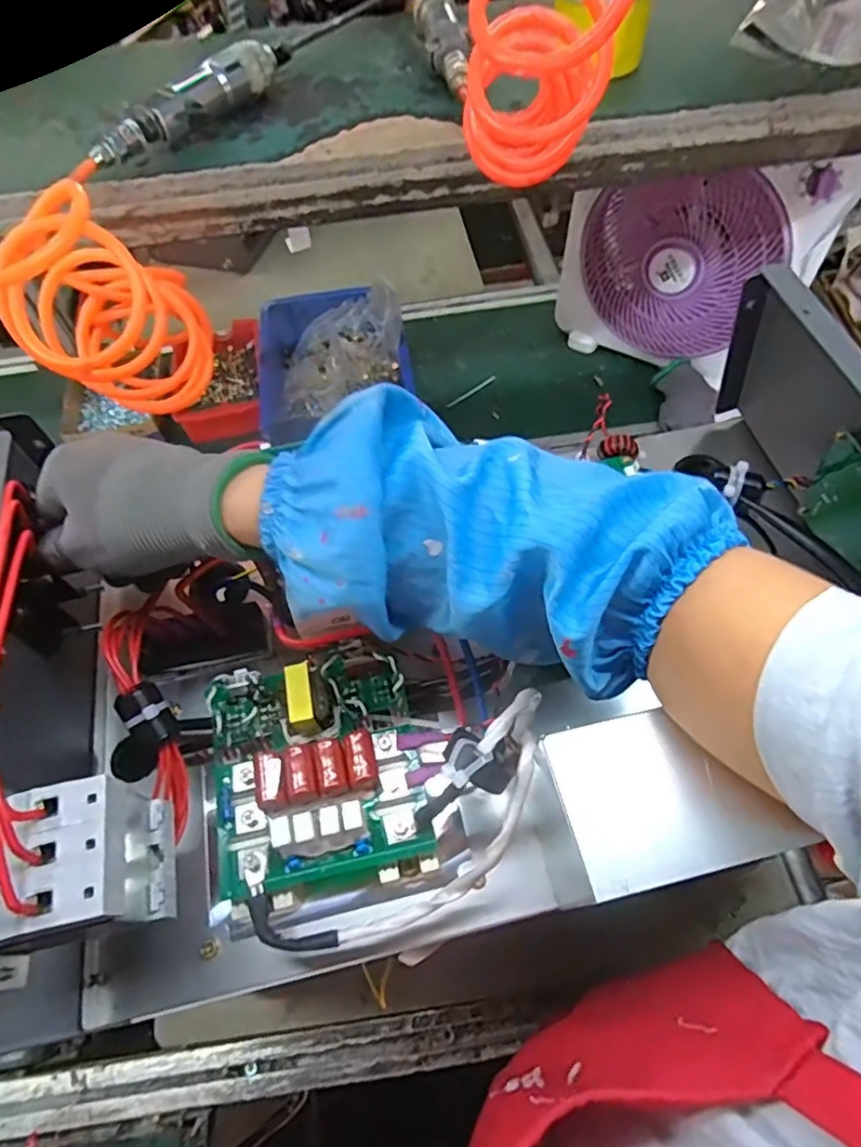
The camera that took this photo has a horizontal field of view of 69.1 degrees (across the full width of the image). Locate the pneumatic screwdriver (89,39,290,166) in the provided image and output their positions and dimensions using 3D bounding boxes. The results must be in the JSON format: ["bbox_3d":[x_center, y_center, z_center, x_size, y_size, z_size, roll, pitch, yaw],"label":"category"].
[{"bbox_3d":[-0.207,-0.432,0.573,0.032,0.048,0.239,31,66,20],"label":"pneumatic screwdriver"}]

